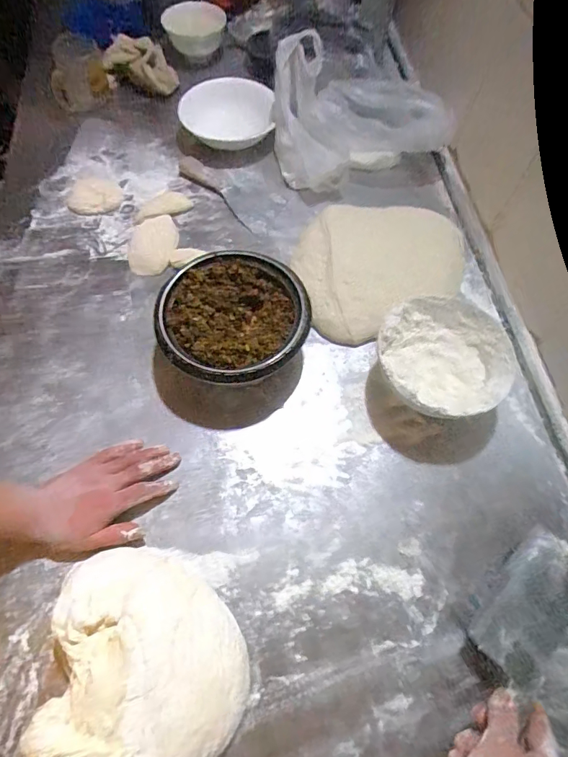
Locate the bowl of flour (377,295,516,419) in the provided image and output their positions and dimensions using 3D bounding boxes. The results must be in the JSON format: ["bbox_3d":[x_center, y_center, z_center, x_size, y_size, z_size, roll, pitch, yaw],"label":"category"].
[{"bbox_3d":[0.198,-0.014,0.581,0.161,0.098,0.161,1,63,-1],"label":"bowl of flour"}]

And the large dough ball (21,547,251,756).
[{"bbox_3d":[-0.131,0.287,0.432,0.182,0.077,0.215,4,63,0],"label":"large dough ball"}]

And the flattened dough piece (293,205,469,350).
[{"bbox_3d":[0.148,-0.186,0.695,0.280,0.049,0.247,-15,65,-9],"label":"flattened dough piece"}]

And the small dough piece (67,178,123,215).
[{"bbox_3d":[-0.329,-0.322,0.781,0.090,0.010,0.095,1,63,-1],"label":"small dough piece"}]

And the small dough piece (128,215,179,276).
[{"bbox_3d":[-0.212,-0.216,0.719,0.079,0.023,0.108,-3,63,-3],"label":"small dough piece"}]

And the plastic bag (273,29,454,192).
[{"bbox_3d":[0.127,-0.452,0.749,0.275,0.138,0.180,-12,64,-8],"label":"plastic bag"}]

